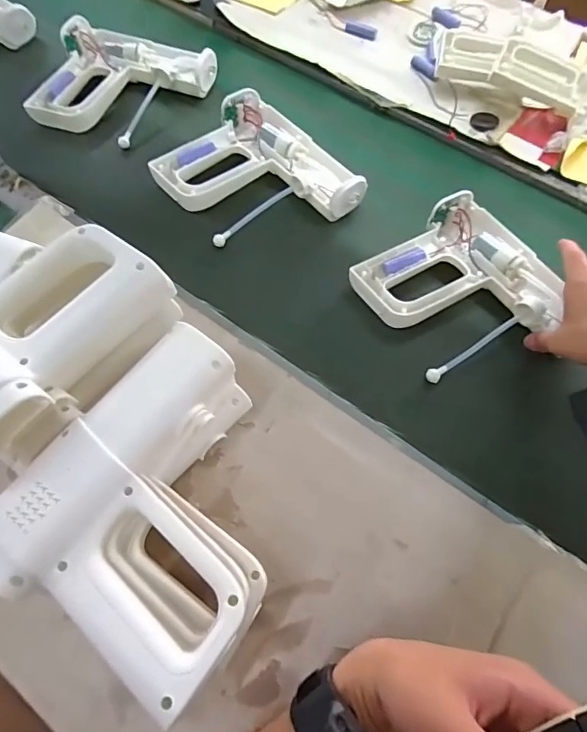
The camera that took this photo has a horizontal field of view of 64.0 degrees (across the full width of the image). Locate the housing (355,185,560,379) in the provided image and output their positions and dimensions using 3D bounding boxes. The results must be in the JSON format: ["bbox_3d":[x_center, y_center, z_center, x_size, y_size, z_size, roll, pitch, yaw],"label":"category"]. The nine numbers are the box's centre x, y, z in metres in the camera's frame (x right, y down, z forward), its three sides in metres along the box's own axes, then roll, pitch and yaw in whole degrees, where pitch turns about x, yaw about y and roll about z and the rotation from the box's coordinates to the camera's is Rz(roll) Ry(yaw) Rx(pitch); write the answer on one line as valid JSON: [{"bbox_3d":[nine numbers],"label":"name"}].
[{"bbox_3d":[0.181,-0.088,0.505,0.180,0.038,0.172,-34,68,-16],"label":"housing"}]

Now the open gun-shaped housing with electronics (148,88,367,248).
[{"bbox_3d":[-0.044,-0.230,0.574,0.187,0.045,0.218,-41,70,-18],"label":"open gun-shaped housing with electronics"}]

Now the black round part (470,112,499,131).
[{"bbox_3d":[0.259,-0.332,0.636,0.033,0.004,0.042,31,67,14],"label":"black round part"}]

